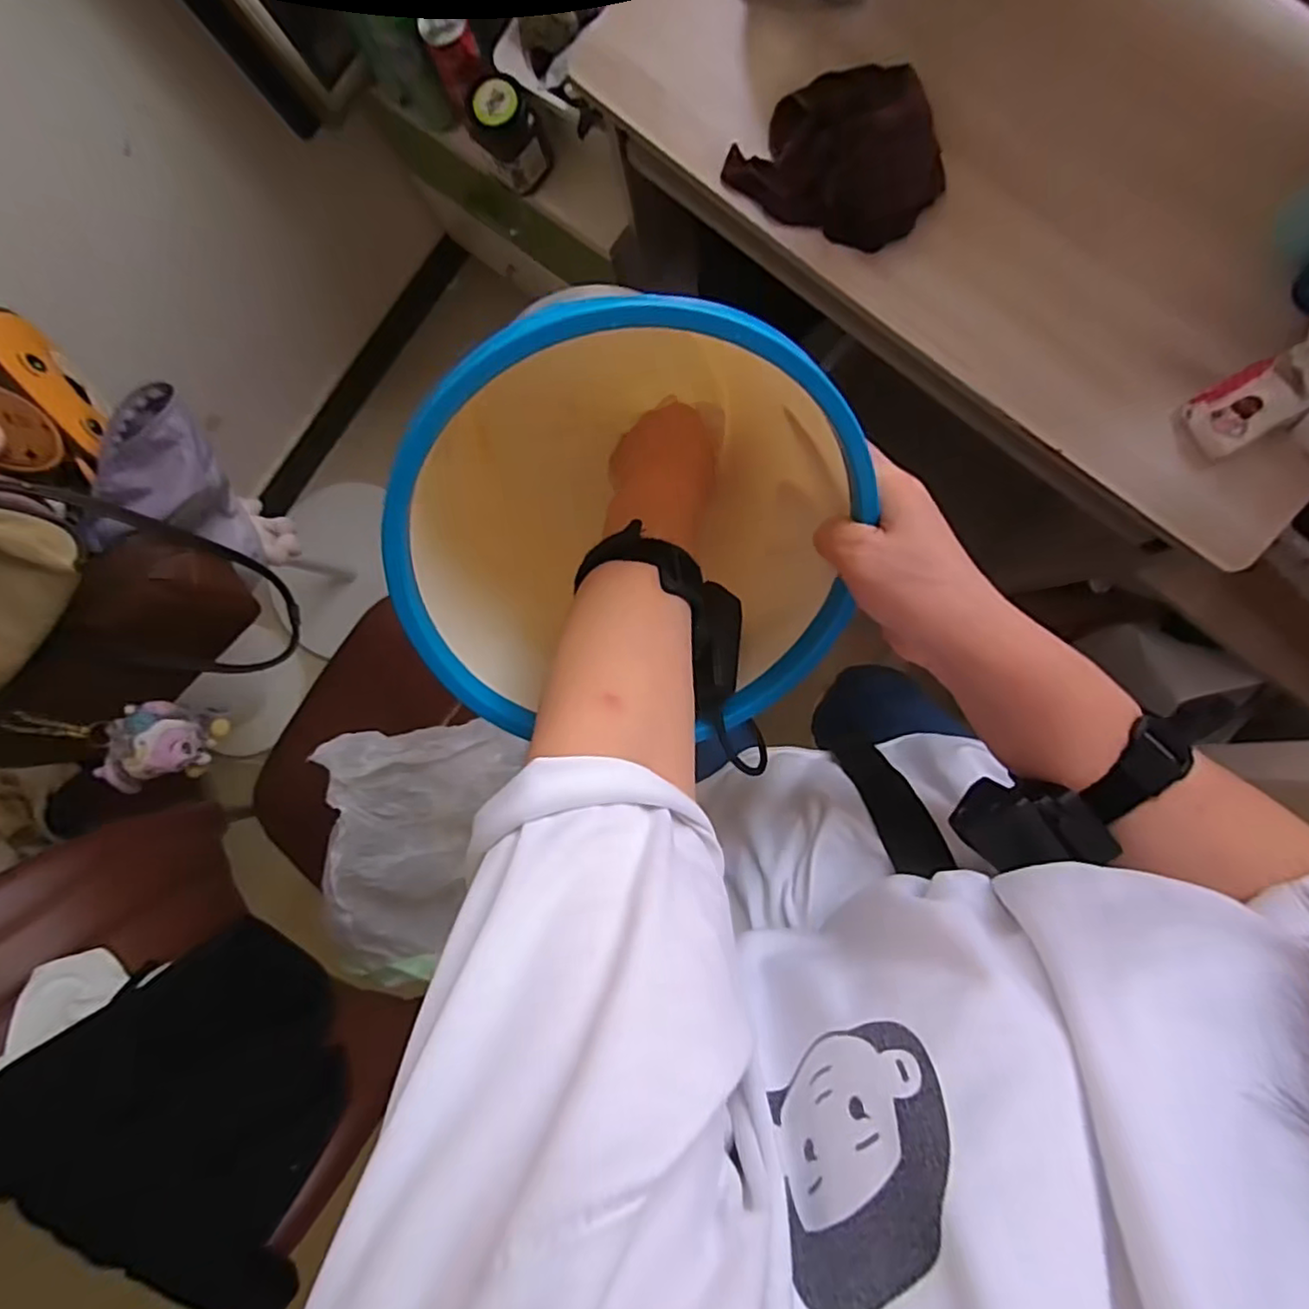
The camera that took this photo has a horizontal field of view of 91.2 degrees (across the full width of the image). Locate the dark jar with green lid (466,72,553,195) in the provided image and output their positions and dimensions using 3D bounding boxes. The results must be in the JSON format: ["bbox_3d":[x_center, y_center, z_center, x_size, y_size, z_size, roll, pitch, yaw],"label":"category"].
[{"bbox_3d":[-0.190,-0.669,0.821,0.079,0.104,0.085,0,90,7],"label":"dark jar with green lid"}]

